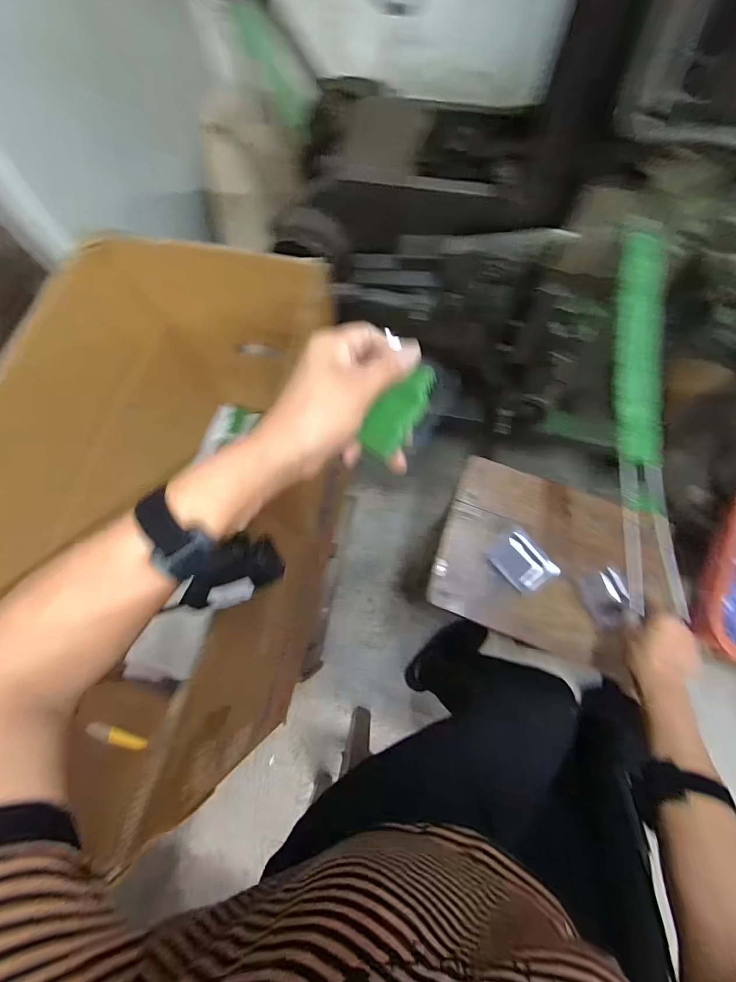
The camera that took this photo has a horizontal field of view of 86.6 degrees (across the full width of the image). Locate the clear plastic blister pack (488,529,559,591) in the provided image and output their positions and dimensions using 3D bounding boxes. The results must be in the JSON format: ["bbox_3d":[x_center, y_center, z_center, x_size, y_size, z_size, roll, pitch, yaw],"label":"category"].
[{"bbox_3d":[0.230,0.108,0.581,0.088,0.019,0.062,43,78,14],"label":"clear plastic blister pack"}]

